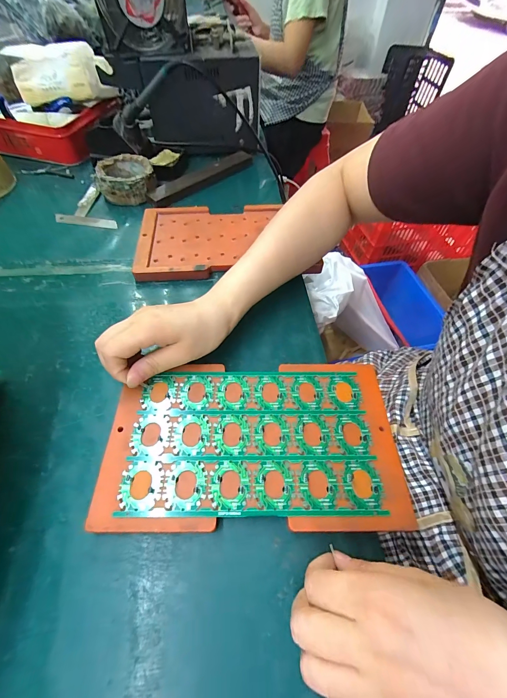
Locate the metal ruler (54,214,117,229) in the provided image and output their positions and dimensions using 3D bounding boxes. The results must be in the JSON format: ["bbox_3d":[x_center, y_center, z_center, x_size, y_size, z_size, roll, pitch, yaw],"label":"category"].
[{"bbox_3d":[-0.248,-0.189,0.433,0.095,0.006,0.017,7,57,4],"label":"metal ruler"}]

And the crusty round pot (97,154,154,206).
[{"bbox_3d":[-0.199,-0.269,0.464,0.082,0.039,0.082,-7,57,-5],"label":"crusty round pot"}]

